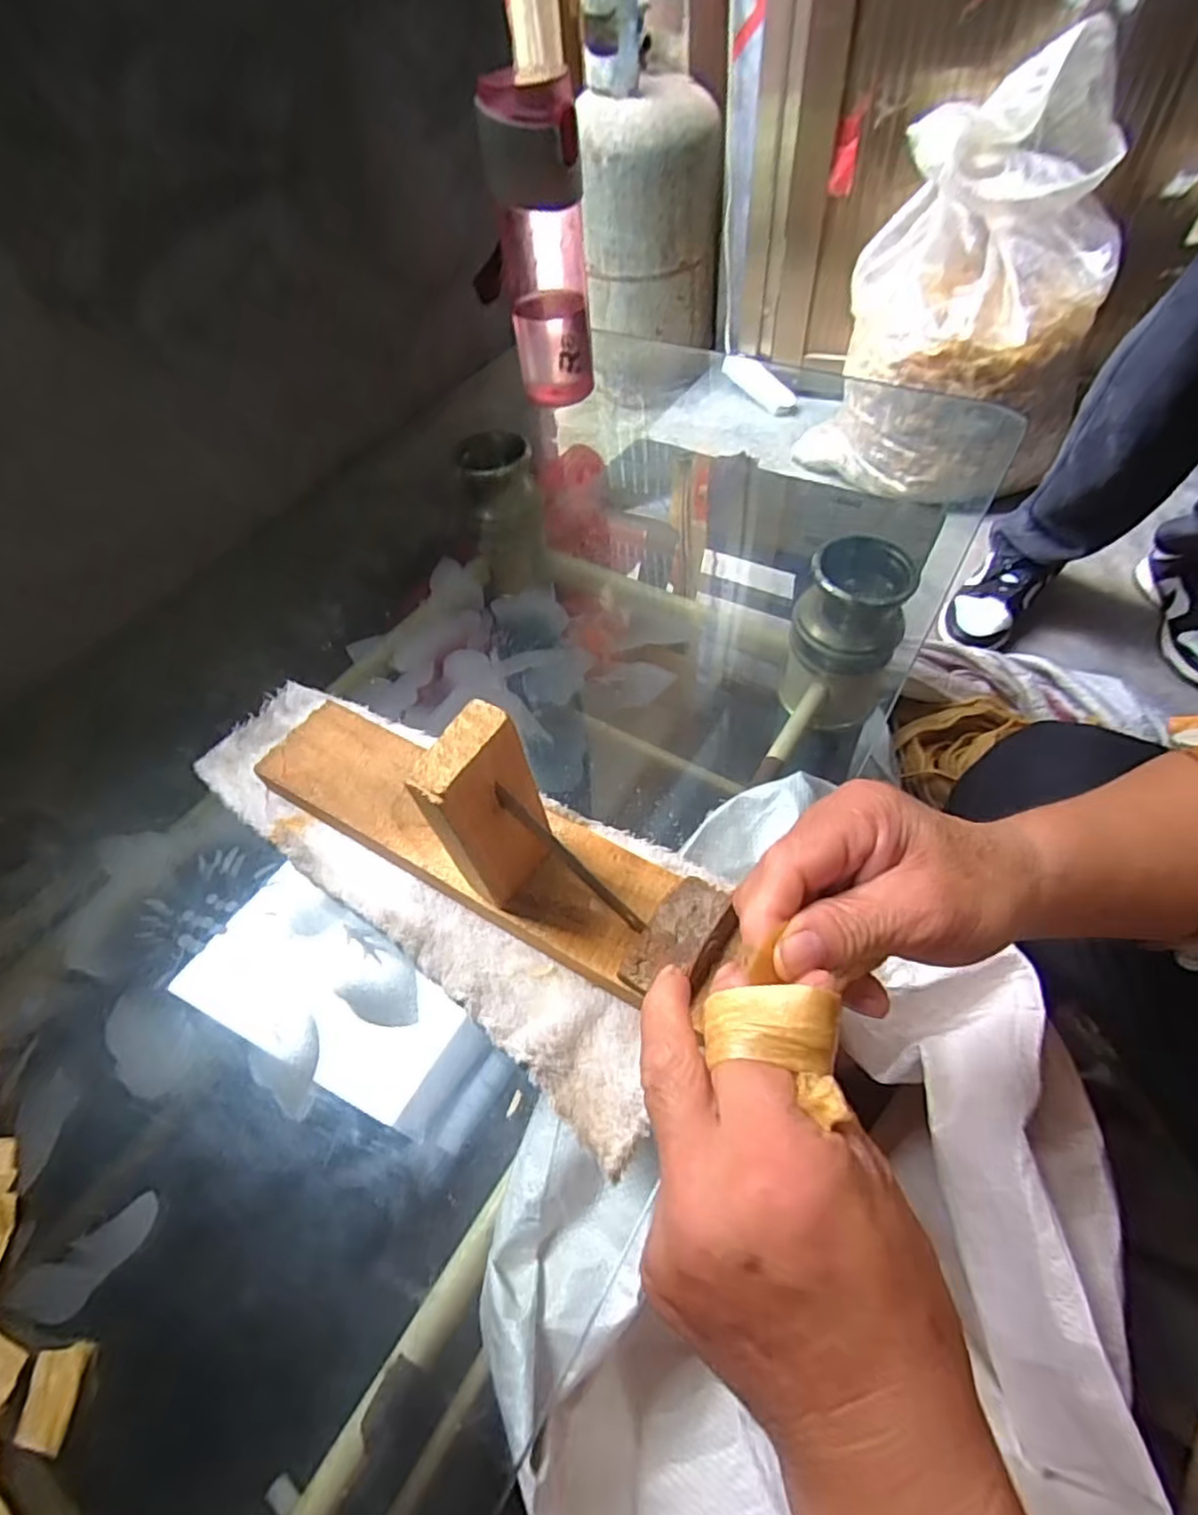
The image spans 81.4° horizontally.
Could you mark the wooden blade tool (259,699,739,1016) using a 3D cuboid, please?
[{"bbox_3d":[-0.065,0.010,0.319,0.258,0.119,0.067,22,58,24],"label":"wooden blade tool"}]

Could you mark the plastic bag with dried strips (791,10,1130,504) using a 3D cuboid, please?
[{"bbox_3d":[0.609,-0.743,1.135,0.388,0.488,0.368,26,59,22],"label":"plastic bag with dried strips"}]

